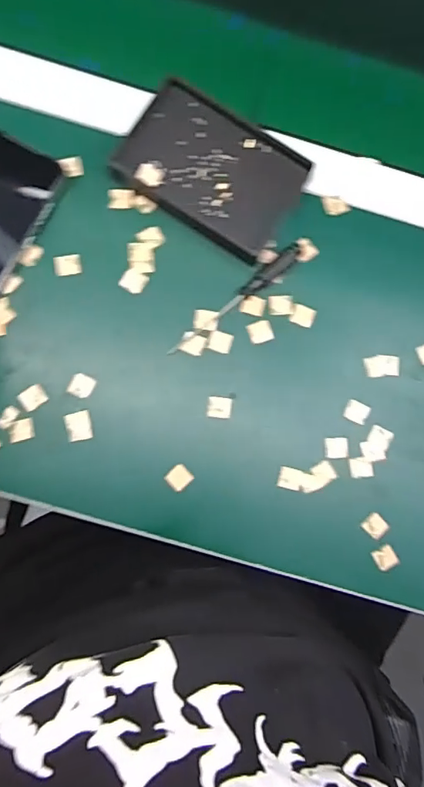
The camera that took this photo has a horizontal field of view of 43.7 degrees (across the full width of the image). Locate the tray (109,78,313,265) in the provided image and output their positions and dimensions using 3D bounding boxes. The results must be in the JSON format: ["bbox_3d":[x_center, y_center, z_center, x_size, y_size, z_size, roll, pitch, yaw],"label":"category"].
[{"bbox_3d":[0.002,-0.176,0.419,0.134,0.021,0.091,34,82,-1],"label":"tray"}]

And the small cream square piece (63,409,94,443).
[{"bbox_3d":[-0.102,0.025,0.403,0.019,0.004,0.022,-11,85,-6],"label":"small cream square piece"}]

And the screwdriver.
[{"bbox_3d":[0.020,-0.073,0.414,0.130,0.012,0.015,-43,89,-8],"label":"screwdriver"}]

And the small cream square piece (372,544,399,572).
[{"bbox_3d":[0.134,0.126,0.406,0.017,0.004,0.016,-30,87,-8],"label":"small cream square piece"}]

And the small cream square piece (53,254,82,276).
[{"bbox_3d":[-0.113,-0.101,0.415,0.021,0.004,0.016,-9,84,-6],"label":"small cream square piece"}]

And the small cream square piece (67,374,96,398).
[{"bbox_3d":[-0.100,-0.006,0.404,0.018,0.004,0.017,26,82,-2],"label":"small cream square piece"}]

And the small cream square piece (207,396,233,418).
[{"bbox_3d":[0.006,0.011,0.412,0.018,0.004,0.016,7,83,-4],"label":"small cream square piece"}]

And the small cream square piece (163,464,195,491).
[{"bbox_3d":[-0.025,0.065,0.405,0.018,0.008,0.017,-43,89,-8],"label":"small cream square piece"}]

